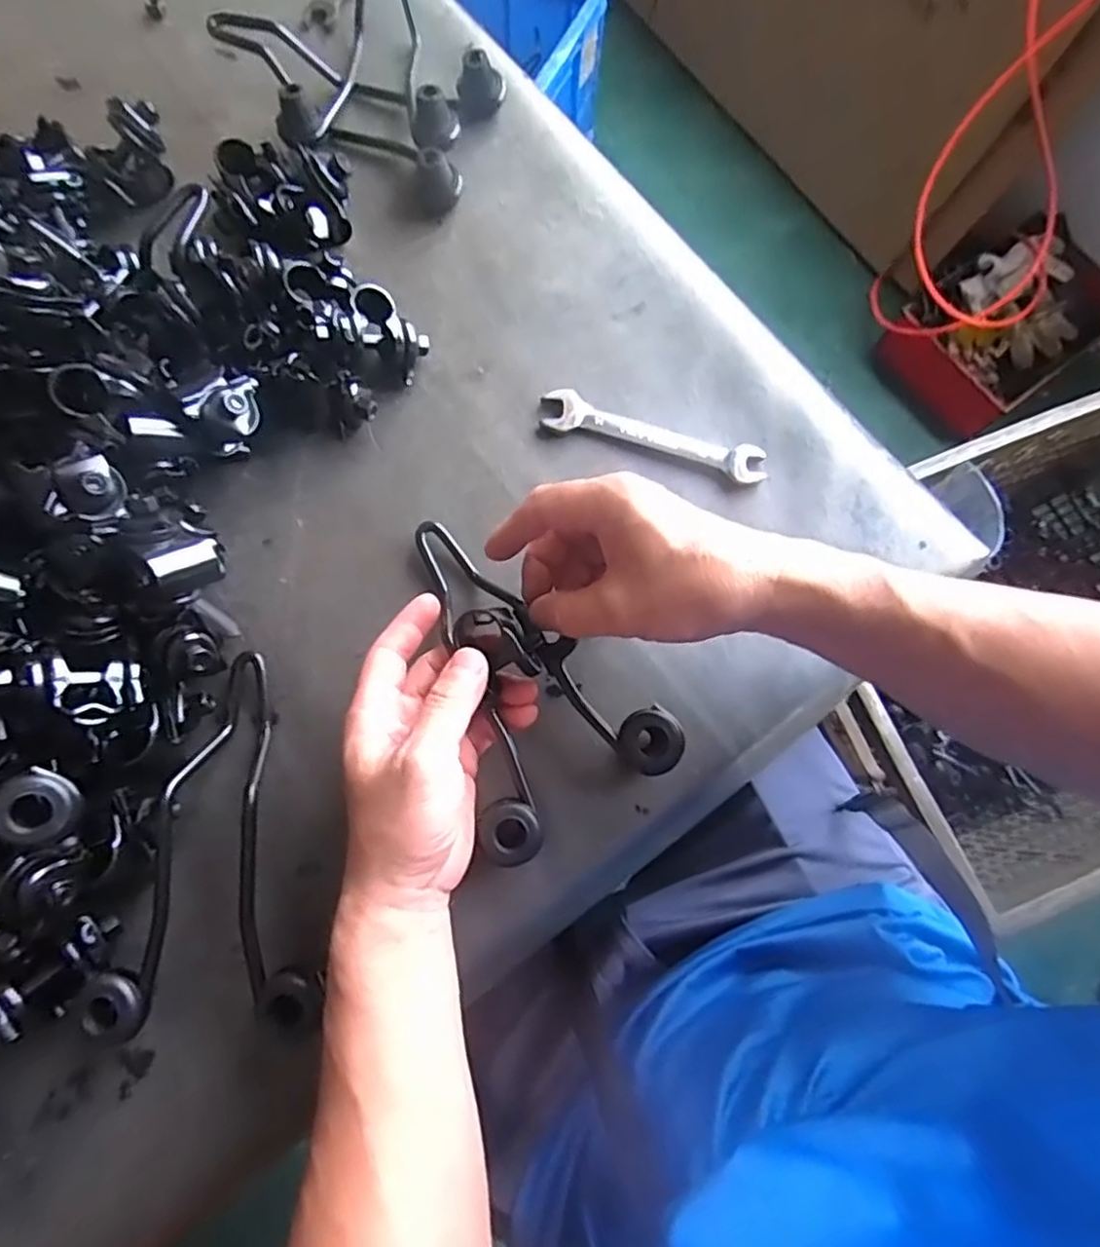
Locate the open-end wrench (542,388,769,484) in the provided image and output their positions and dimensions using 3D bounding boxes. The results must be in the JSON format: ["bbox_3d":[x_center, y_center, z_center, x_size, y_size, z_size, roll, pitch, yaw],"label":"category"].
[{"bbox_3d":[0.066,-0.119,0.419,0.143,0.007,0.027,17,77,3],"label":"open-end wrench"}]

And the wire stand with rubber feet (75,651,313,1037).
[{"bbox_3d":[-0.189,0.120,0.344,0.106,0.036,0.192,-16,77,-5],"label":"wire stand with rubber feet"}]

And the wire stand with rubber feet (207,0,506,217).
[{"bbox_3d":[-0.124,-0.388,0.467,0.160,0.041,0.216,-36,80,-9],"label":"wire stand with rubber feet"}]

